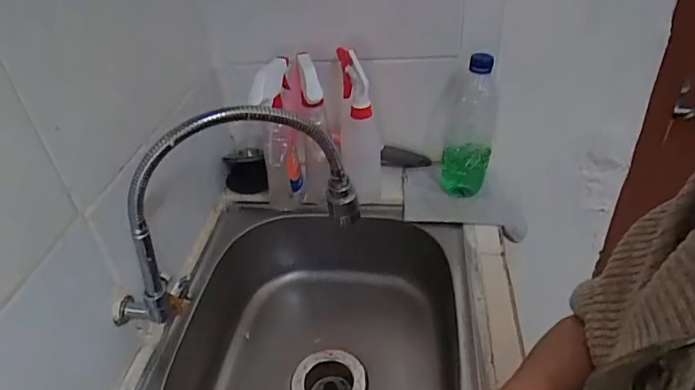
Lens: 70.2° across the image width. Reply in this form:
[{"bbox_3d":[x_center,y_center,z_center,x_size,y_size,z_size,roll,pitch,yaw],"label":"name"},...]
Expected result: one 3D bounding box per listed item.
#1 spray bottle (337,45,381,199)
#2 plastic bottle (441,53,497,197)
[{"bbox_3d":[0.018,-0.106,0.775,0.067,0.219,0.113,-4,37,1],"label":"spray bottle"},{"bbox_3d":[0.186,-0.111,0.757,0.072,0.217,0.071,2,38,9],"label":"plastic bottle"}]

